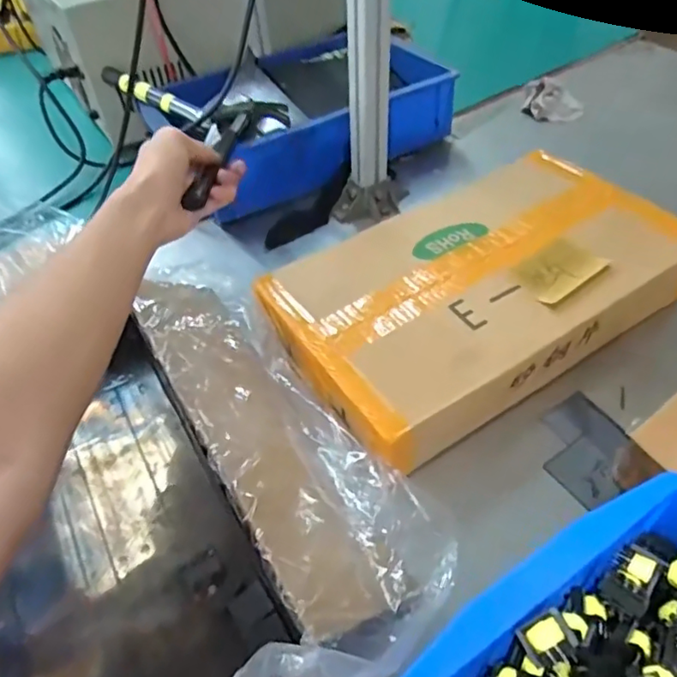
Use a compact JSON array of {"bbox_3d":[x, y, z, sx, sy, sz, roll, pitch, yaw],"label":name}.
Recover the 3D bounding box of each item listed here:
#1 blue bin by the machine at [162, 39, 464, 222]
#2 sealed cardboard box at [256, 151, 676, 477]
[{"bbox_3d":[-0.047,-0.295,0.744,0.348,0.104,0.214,-23,50,-15],"label":"blue bin by the machine"},{"bbox_3d":[0.127,-0.044,0.509,0.357,0.068,0.214,-29,52,-19],"label":"sealed cardboard box"}]

